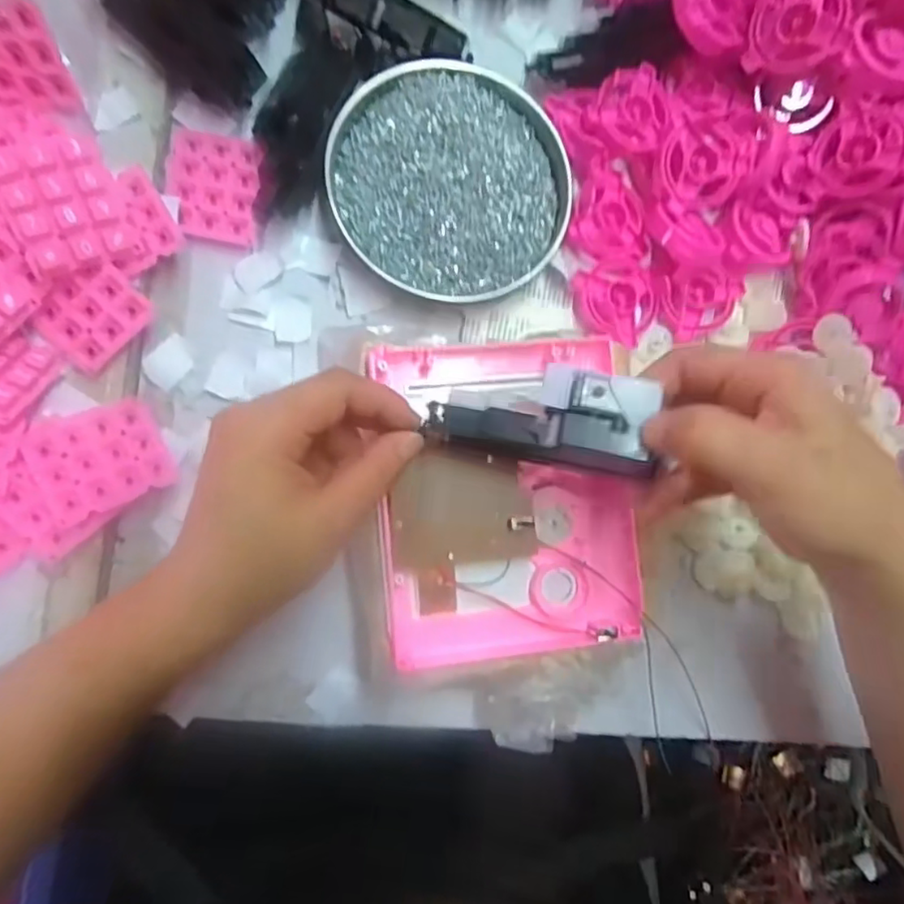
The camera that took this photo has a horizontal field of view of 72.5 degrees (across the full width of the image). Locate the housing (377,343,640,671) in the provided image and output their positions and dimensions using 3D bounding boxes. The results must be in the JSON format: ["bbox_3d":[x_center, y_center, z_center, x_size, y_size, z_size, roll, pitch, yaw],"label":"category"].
[{"bbox_3d":[0.028,0.025,0.337,0.132,0.041,0.164,-4,87,-8],"label":"housing"}]

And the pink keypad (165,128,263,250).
[{"bbox_3d":[-0.133,-0.148,0.343,0.047,0.010,0.060,7,86,-8],"label":"pink keypad"}]

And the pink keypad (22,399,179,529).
[{"bbox_3d":[-0.176,0.003,0.309,0.061,0.007,0.050,-26,86,-29],"label":"pink keypad"}]

